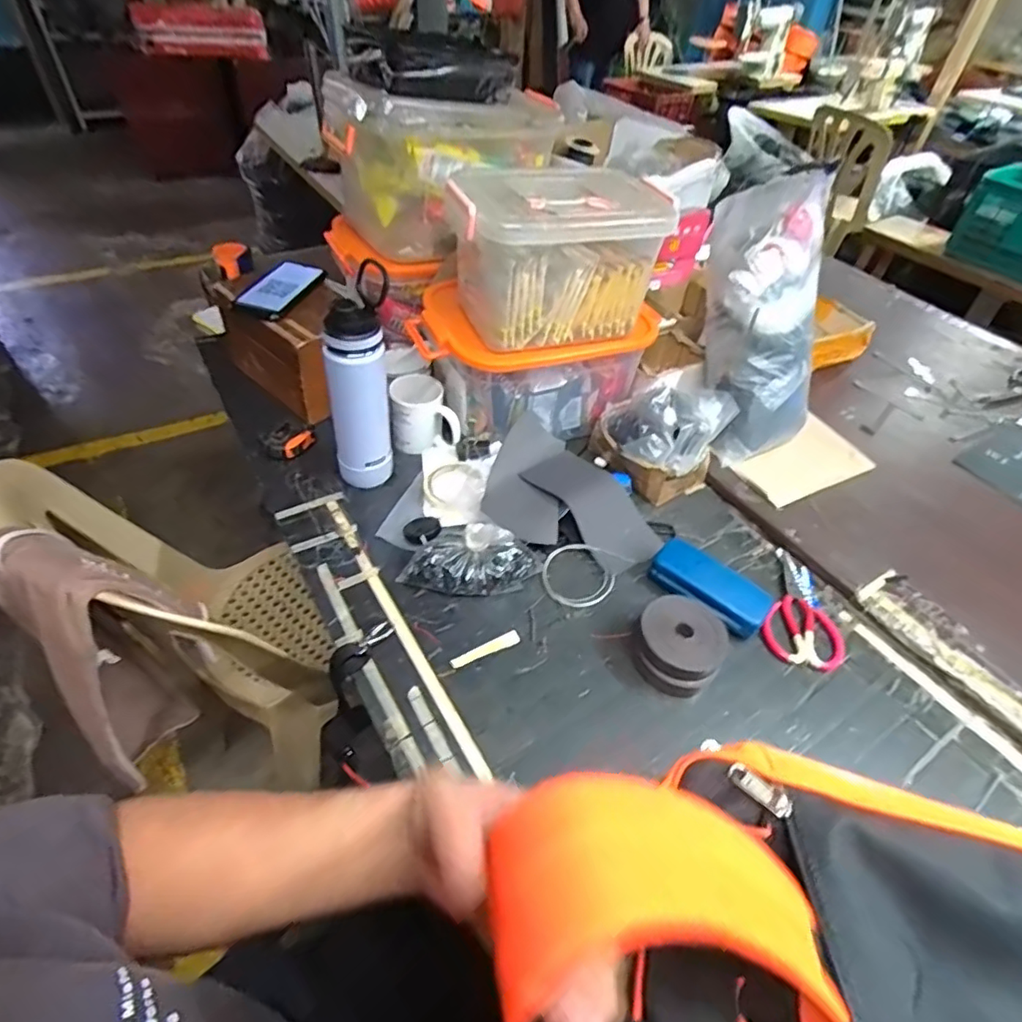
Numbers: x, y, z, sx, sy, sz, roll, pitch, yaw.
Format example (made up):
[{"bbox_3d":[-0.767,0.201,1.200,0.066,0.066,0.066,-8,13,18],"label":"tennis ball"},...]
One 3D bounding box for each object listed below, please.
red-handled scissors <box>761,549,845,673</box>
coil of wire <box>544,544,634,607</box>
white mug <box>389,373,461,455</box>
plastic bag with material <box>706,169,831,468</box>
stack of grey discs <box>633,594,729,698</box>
[{"bbox_3d":[0.391,0.129,0.744,0.100,0.015,0.184,24,49,17],"label":"red-handled scissors"},{"bbox_3d":[0.095,0.078,0.751,0.091,0.009,0.119,29,50,21],"label":"coil of wire"},{"bbox_3d":[-0.134,-0.152,0.882,0.101,0.087,0.088,-4,47,-10],"label":"white mug"},{"bbox_3d":[0.401,-0.290,0.902,0.149,0.412,0.128,-4,12,-9],"label":"plastic bag with material"},{"bbox_3d":[0.192,0.155,0.656,0.099,0.059,0.091,19,47,12],"label":"stack of grey discs"}]

